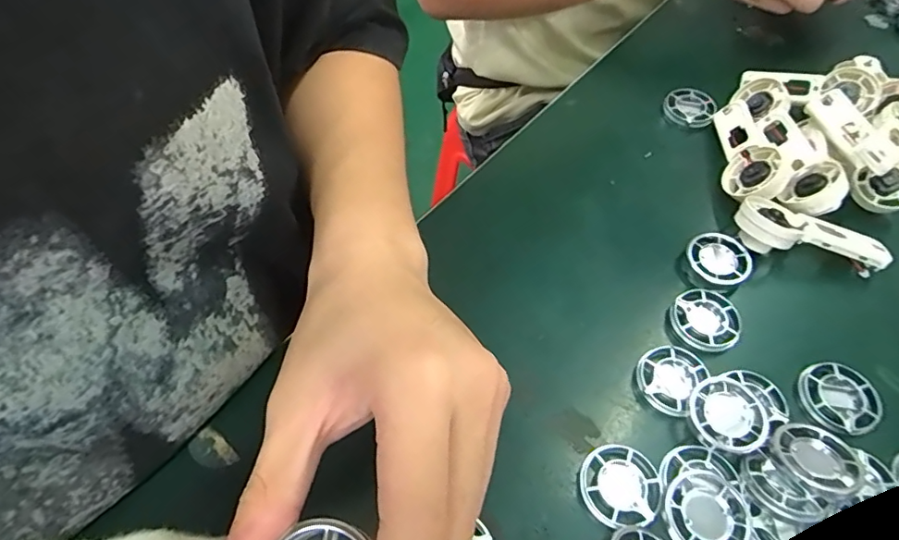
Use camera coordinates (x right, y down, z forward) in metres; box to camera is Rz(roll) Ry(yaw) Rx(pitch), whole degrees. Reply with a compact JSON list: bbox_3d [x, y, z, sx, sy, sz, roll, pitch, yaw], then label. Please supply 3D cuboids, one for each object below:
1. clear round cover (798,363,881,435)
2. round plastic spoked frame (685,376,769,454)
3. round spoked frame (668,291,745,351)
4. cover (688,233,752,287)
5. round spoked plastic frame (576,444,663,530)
[{"bbox_3d":[0.213,0.071,0.292,0.039,0.007,0.039,0,58,0],"label":"clear round cover"},{"bbox_3d":[0.146,0.076,0.280,0.039,0.009,0.038,0,58,0],"label":"round plastic spoked frame"},{"bbox_3d":[0.153,0.031,0.319,0.040,0.008,0.039,0,58,0],"label":"round spoked frame"},{"bbox_3d":[0.174,-0.006,0.341,0.037,0.013,0.037,0,58,0],"label":"cover"},{"bbox_3d":[0.085,0.108,0.266,0.039,0.009,0.038,0,58,0],"label":"round spoked plastic frame"}]

